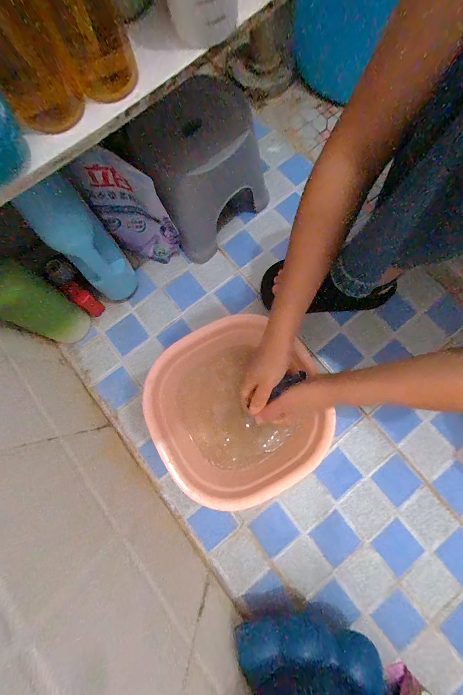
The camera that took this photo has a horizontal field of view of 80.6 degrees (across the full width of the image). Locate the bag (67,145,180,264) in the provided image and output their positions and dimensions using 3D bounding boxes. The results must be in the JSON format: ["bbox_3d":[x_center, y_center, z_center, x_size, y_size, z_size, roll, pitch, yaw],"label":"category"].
[{"bbox_3d":[-0.171,-0.228,0.485,0.131,0.200,0.053,17,79,4],"label":"bag"}]

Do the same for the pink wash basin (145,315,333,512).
[{"bbox_3d":[0.023,0.094,0.476,0.306,0.099,0.270,-28,79,-5],"label":"pink wash basin"}]

